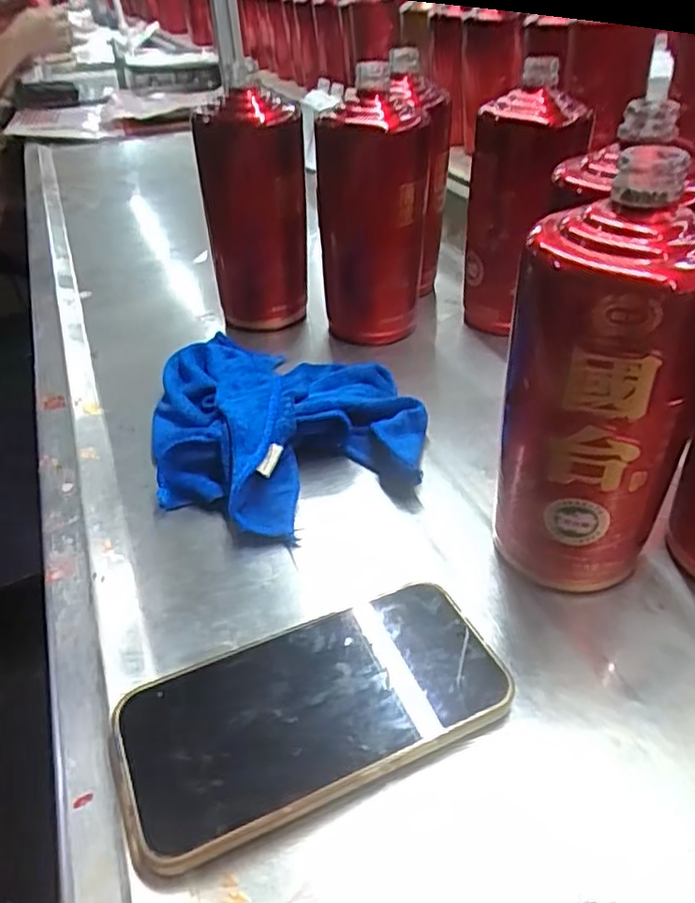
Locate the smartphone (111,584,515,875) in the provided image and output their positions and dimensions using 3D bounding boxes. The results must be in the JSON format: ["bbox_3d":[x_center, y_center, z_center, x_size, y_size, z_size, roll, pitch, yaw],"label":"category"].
[{"bbox_3d":[-0.014,0.107,0.286,0.158,0.011,0.079,-17,38,-19],"label":"smartphone"}]

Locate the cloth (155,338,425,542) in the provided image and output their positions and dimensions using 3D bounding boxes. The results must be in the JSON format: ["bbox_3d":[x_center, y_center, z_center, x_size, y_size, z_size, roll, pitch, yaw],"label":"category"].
[{"bbox_3d":[-0.046,-0.028,0.460,0.175,0.041,0.207,-12,37,-14],"label":"cloth"}]

